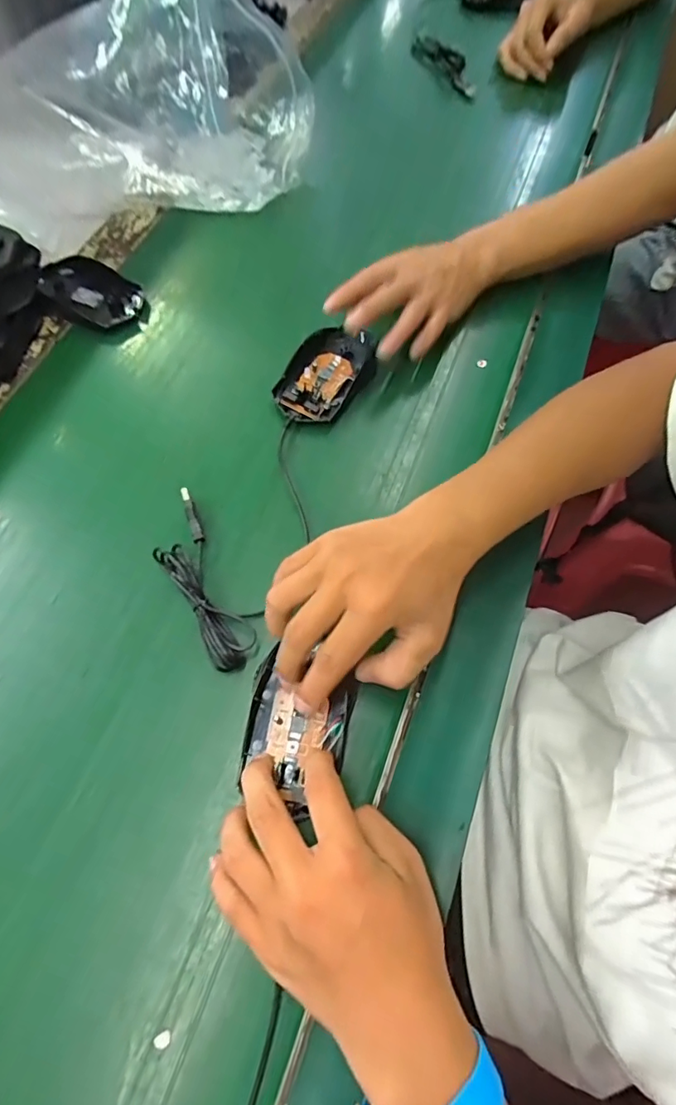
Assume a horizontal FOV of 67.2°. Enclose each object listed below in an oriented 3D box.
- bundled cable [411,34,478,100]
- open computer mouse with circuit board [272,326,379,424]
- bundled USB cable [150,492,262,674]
[{"bbox_3d":[0.133,-0.606,0.629,0.022,0.030,0.135,-22,67,-10],"label":"bundled cable"},{"bbox_3d":[-0.008,-0.157,0.440,0.072,0.020,0.107,18,68,9],"label":"open computer mouse with circuit board"},{"bbox_3d":[-0.095,0.017,0.358,0.043,0.016,0.136,-31,69,-12],"label":"bundled USB cable"}]

